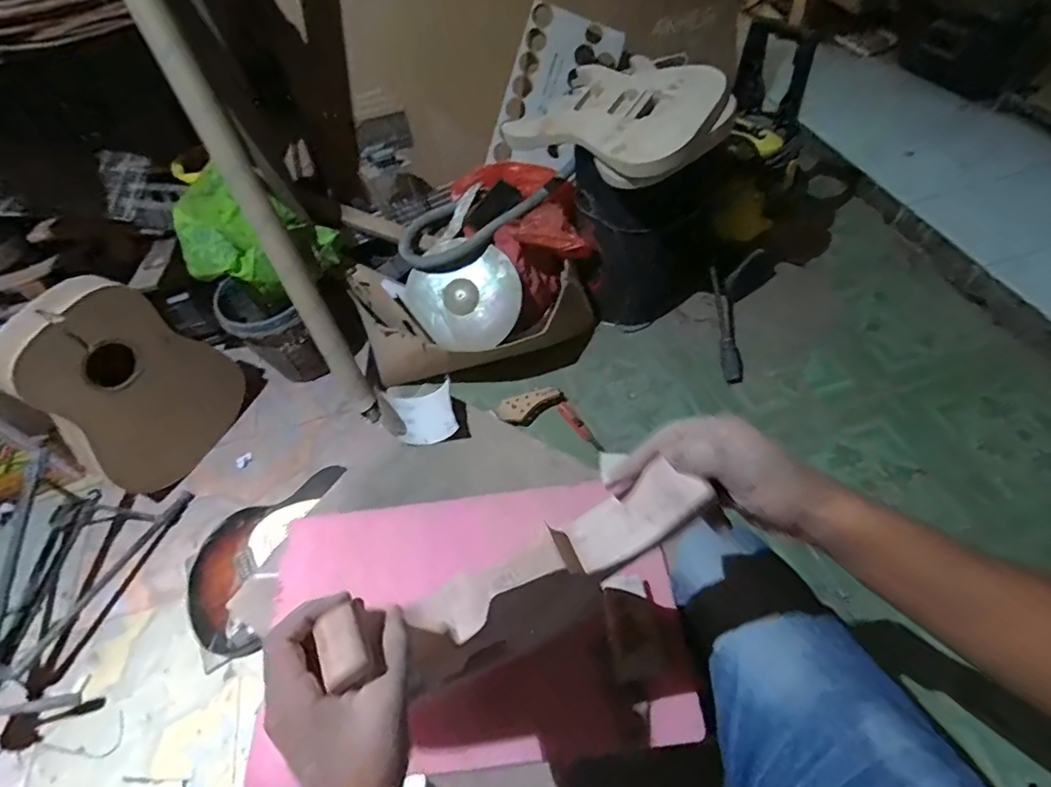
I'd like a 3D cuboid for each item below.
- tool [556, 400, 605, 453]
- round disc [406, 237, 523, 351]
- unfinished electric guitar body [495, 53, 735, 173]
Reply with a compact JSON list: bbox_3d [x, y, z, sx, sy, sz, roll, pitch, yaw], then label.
[{"bbox_3d":[0.142,0.086,1.358,0.033,0.015,0.163,-37,79,-21],"label":"tool"},{"bbox_3d":[-0.147,-0.245,1.329,0.265,0.029,0.270,0,100,1],"label":"round disc"},{"bbox_3d":[0.202,-0.596,1.118,0.330,0.055,0.405,-45,50,-12],"label":"unfinished electric guitar body"}]

